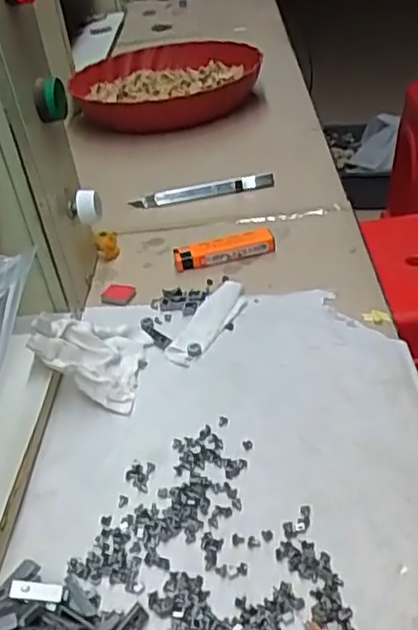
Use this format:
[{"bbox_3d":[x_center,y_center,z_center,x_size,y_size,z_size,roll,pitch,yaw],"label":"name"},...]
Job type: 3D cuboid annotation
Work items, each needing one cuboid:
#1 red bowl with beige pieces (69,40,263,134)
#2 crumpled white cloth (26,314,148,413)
[{"bbox_3d":[-0.055,-0.295,0.855,0.238,0.045,0.221,-1,36,10],"label":"red bowl with beige pieces"},{"bbox_3d":[-0.072,0.019,0.428,0.064,0.039,0.069,4,37,17],"label":"crumpled white cloth"}]

